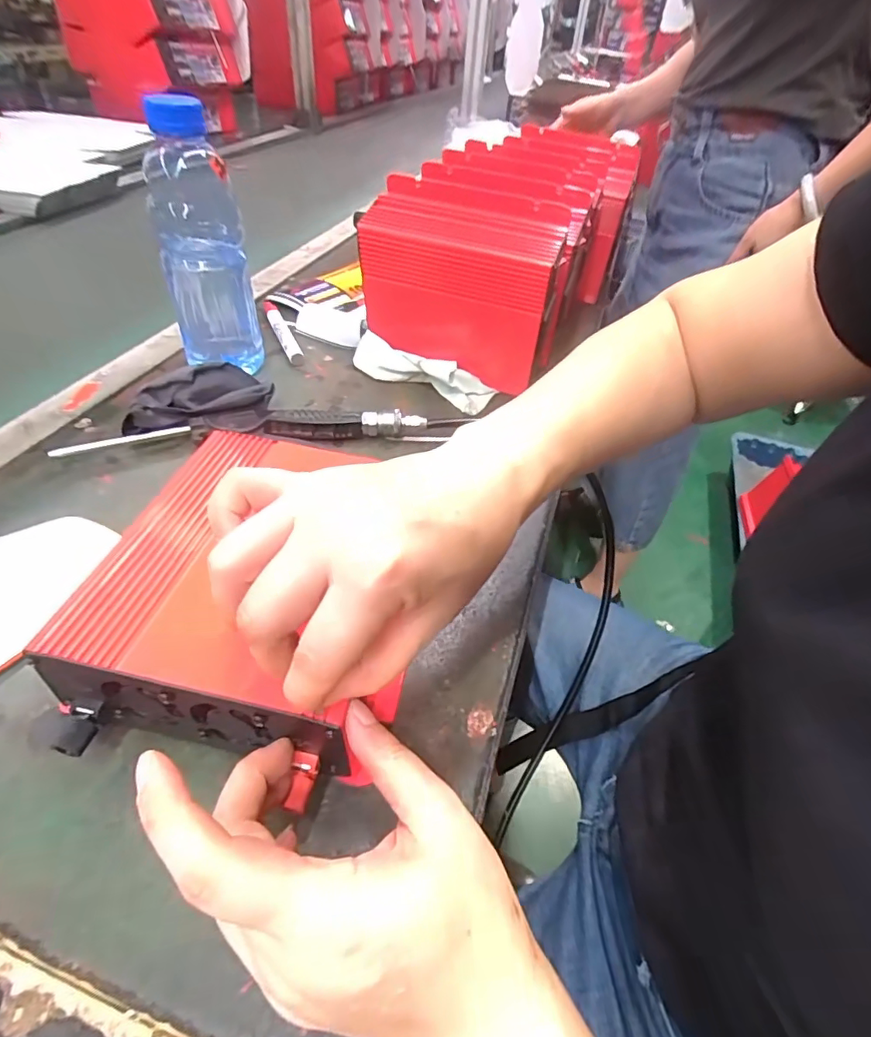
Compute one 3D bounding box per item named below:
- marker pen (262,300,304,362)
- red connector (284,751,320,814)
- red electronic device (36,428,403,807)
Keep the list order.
[{"bbox_3d":[-0.171,-0.211,0.578,0.018,0.015,0.145,-15,48,-21],"label":"marker pen"},{"bbox_3d":[-0.058,0.115,0.229,0.010,0.007,0.023,8,53,4],"label":"red connector"},{"bbox_3d":[-0.088,0.030,0.277,0.147,0.042,0.186,10,47,6],"label":"red electronic device"}]

